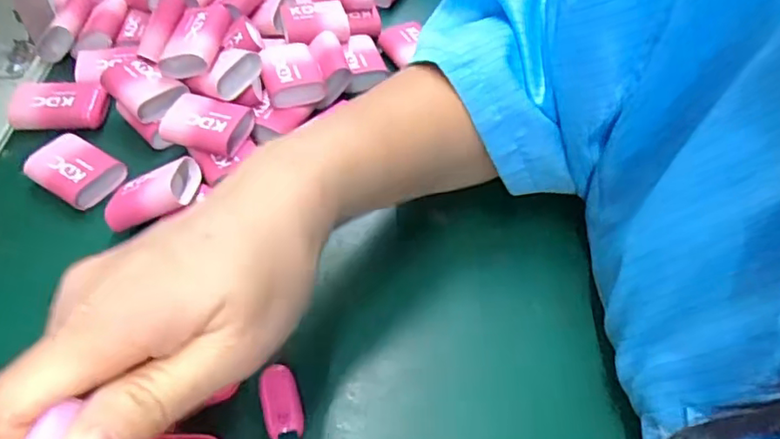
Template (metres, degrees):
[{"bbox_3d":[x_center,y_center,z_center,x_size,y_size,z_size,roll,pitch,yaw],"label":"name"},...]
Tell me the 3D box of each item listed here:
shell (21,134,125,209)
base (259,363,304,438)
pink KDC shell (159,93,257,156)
[{"bbox_3d":[-0.173,-0.027,0.324,0.045,0.015,0.033,26,55,19],"label":"shell"},{"bbox_3d":[-0.046,0.075,0.248,0.016,0.004,0.031,-12,52,-11],"label":"base"},{"bbox_3d":[-0.103,-0.055,0.328,0.043,0.012,0.030,9,51,7],"label":"pink KDC shell"}]

